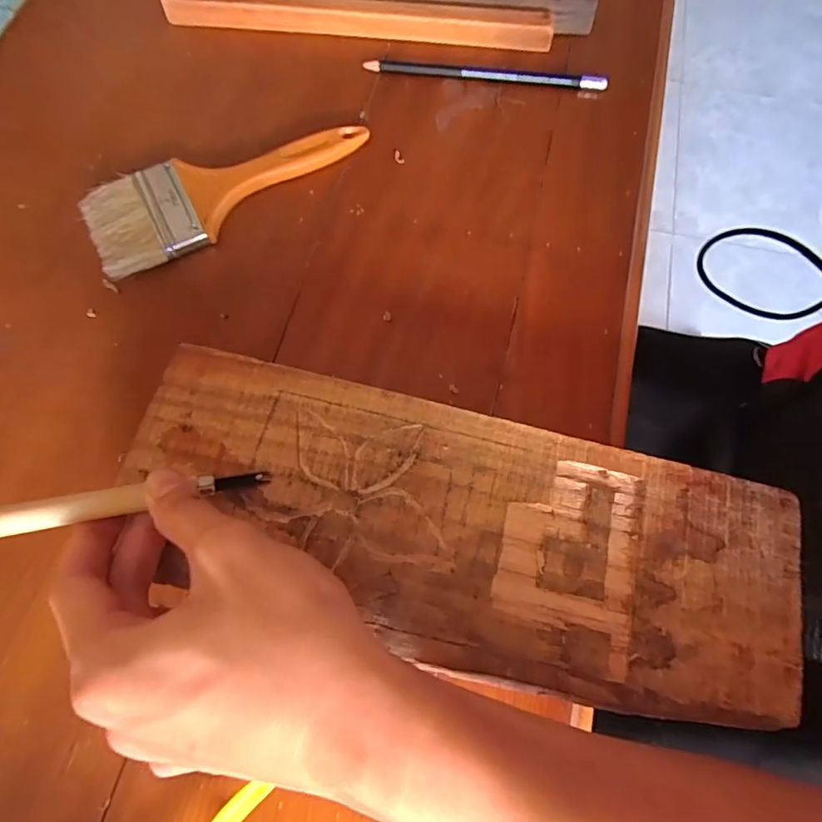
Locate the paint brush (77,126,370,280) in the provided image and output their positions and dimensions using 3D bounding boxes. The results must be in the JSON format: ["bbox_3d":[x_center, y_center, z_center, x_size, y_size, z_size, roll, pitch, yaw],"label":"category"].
[{"bbox_3d":[-0.117,-0.150,0.322,0.185,0.014,0.066,-26,74,-9],"label":"paint brush"}]

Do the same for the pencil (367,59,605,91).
[{"bbox_3d":[0.054,-0.246,0.355,0.173,0.011,0.007,7,72,2],"label":"pencil"}]

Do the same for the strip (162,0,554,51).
[{"bbox_3d":[-0.040,-0.300,0.372,0.289,0.019,0.018,6,72,2],"label":"strip"}]

